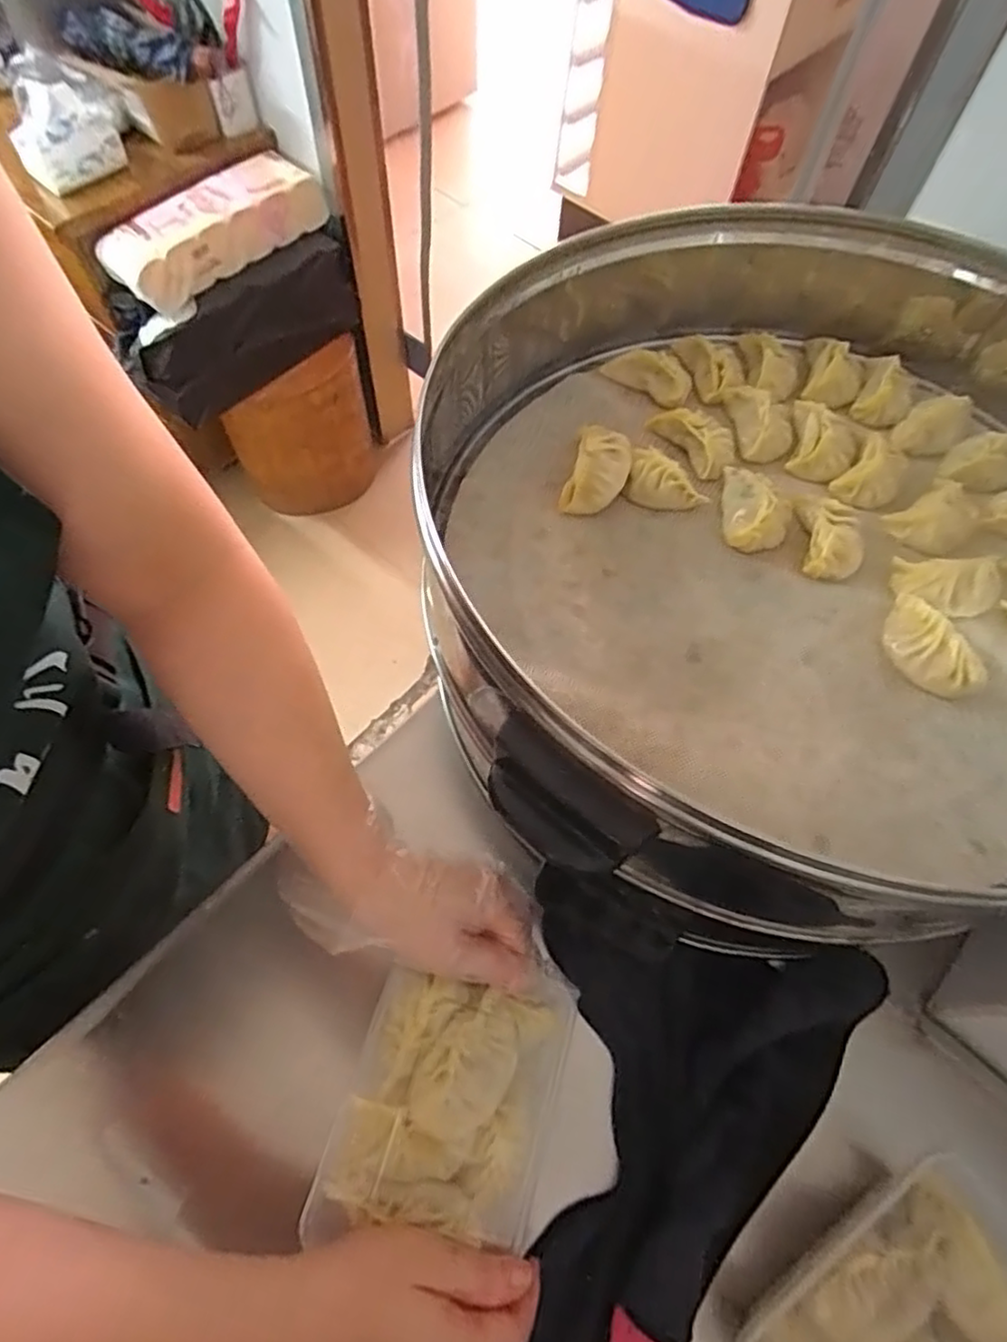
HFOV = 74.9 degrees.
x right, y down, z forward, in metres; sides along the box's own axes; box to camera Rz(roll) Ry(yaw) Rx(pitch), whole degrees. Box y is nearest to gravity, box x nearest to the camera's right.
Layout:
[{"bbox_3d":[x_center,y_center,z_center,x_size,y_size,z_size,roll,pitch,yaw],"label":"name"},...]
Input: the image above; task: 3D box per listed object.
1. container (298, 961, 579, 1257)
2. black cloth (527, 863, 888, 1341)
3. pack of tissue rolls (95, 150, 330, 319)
[{"bbox_3d":[-0.030,0.252,0.390,0.117,0.056,0.140,12,64,9],"label":"container"},{"bbox_3d":[0.113,0.276,0.378,0.223,0.083,0.258,12,63,5],"label":"black cloth"},{"bbox_3d":[-0.509,-0.792,1.173,0.134,0.116,0.391,35,67,15],"label":"pack of tissue rolls"}]

